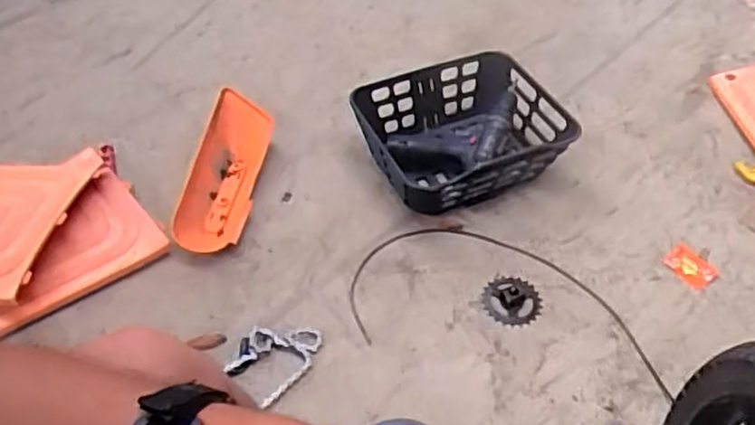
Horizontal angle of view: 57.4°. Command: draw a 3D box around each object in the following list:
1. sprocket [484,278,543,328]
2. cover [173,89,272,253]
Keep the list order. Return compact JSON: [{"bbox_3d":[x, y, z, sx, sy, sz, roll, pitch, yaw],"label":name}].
[{"bbox_3d":[0.200,0.131,1.023,0.084,0.006,0.089,9,49,7],"label":"sprocket"},{"bbox_3d":[-0.250,-0.072,1.153,0.105,0.058,0.323,8,63,7],"label":"cover"}]

